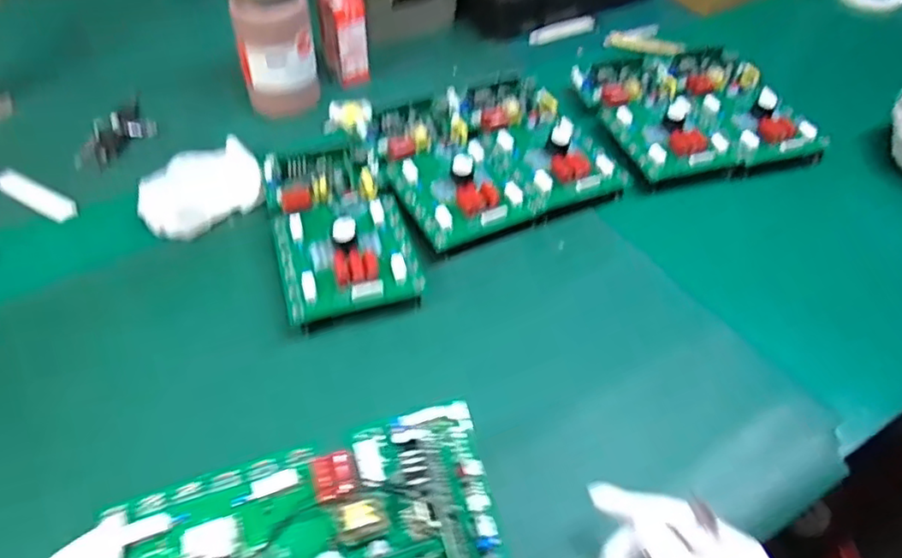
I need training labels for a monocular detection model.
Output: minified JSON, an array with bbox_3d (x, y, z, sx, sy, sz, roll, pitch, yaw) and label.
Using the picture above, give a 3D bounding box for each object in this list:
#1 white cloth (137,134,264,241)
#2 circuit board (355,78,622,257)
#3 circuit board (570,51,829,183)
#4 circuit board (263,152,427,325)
[{"bbox_3d":[-0.272,-0.101,0.657,0.127,0.028,0.106,-28,57,-24],"label":"white cloth"},{"bbox_3d":[0.038,-0.144,0.696,0.239,0.048,0.225,-21,54,-19],"label":"circuit board"},{"bbox_3d":[0.305,-0.213,0.770,0.244,0.044,0.216,-10,51,-11],"label":"circuit board"},{"bbox_3d":[-0.111,-0.059,0.593,0.125,0.035,0.203,-11,51,-12],"label":"circuit board"}]

